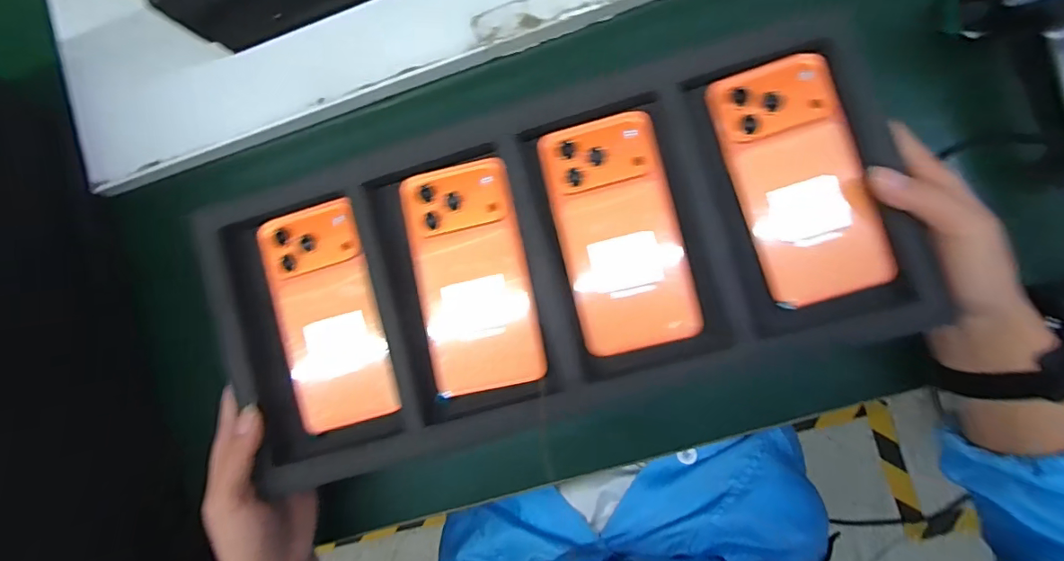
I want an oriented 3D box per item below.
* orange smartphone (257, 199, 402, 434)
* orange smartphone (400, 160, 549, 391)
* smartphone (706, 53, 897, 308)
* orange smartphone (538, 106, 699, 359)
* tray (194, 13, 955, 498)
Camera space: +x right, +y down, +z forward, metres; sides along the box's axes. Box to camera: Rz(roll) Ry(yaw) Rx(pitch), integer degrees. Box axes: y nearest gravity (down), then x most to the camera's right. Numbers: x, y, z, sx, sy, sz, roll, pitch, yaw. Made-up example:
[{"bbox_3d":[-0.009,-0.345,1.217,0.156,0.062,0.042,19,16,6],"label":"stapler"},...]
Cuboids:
[{"bbox_3d":[-0.151,0.026,0.371,0.080,0.014,0.160,-14,86,5],"label":"orange smartphone"},{"bbox_3d":[-0.042,-0.003,0.362,0.078,0.009,0.160,-11,87,6],"label":"orange smartphone"},{"bbox_3d":[0.180,-0.068,0.335,0.076,0.009,0.162,-17,86,5],"label":"smartphone"},{"bbox_3d":[0.061,-0.032,0.350,0.079,0.007,0.162,-14,86,5],"label":"orange smartphone"},{"bbox_3d":[0.009,-0.013,0.355,0.463,0.025,0.219,-15,86,5],"label":"tray"}]

